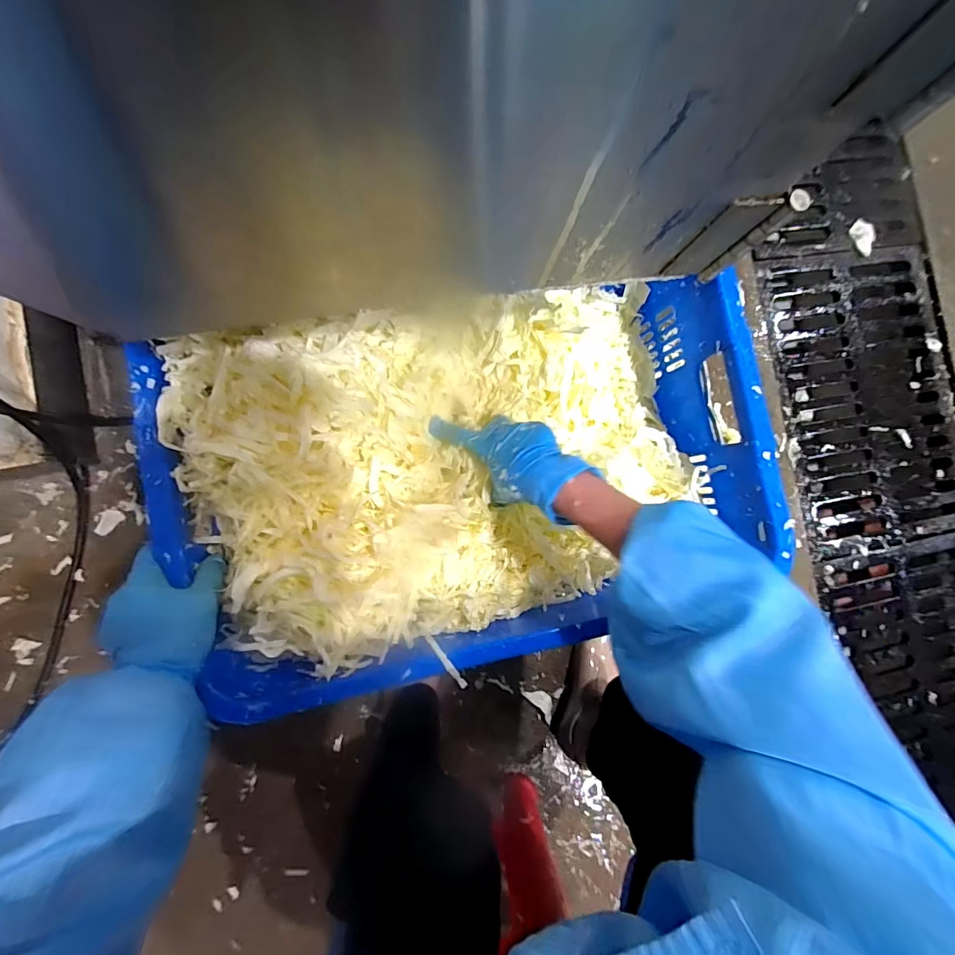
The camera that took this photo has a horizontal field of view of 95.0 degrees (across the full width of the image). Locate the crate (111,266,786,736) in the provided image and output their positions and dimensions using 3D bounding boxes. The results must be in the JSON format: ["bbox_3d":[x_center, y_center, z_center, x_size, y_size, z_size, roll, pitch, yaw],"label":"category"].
[{"bbox_3d":[0.004,-0.011,0.477,0.579,0.160,0.347,-15,89,-8],"label":"crate"}]

